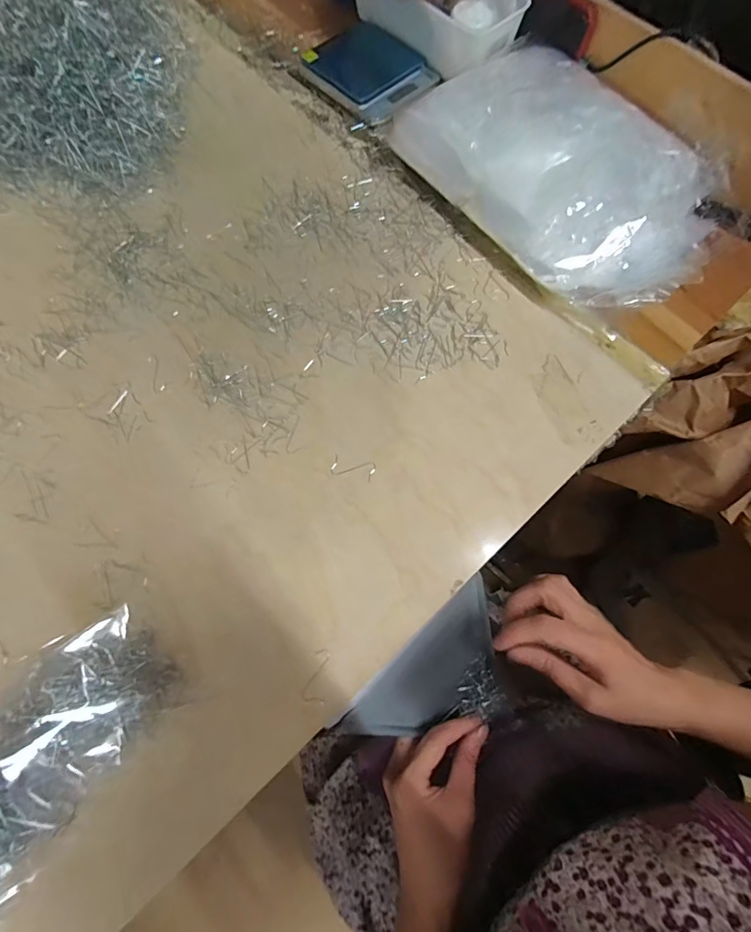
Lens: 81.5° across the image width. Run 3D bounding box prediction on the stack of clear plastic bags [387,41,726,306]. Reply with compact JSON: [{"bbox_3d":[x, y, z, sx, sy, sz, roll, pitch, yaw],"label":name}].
[{"bbox_3d":[0.183,-0.287,0.422,0.202,0.068,0.299,-39,77,-12],"label":"stack of clear plastic bags"}]

